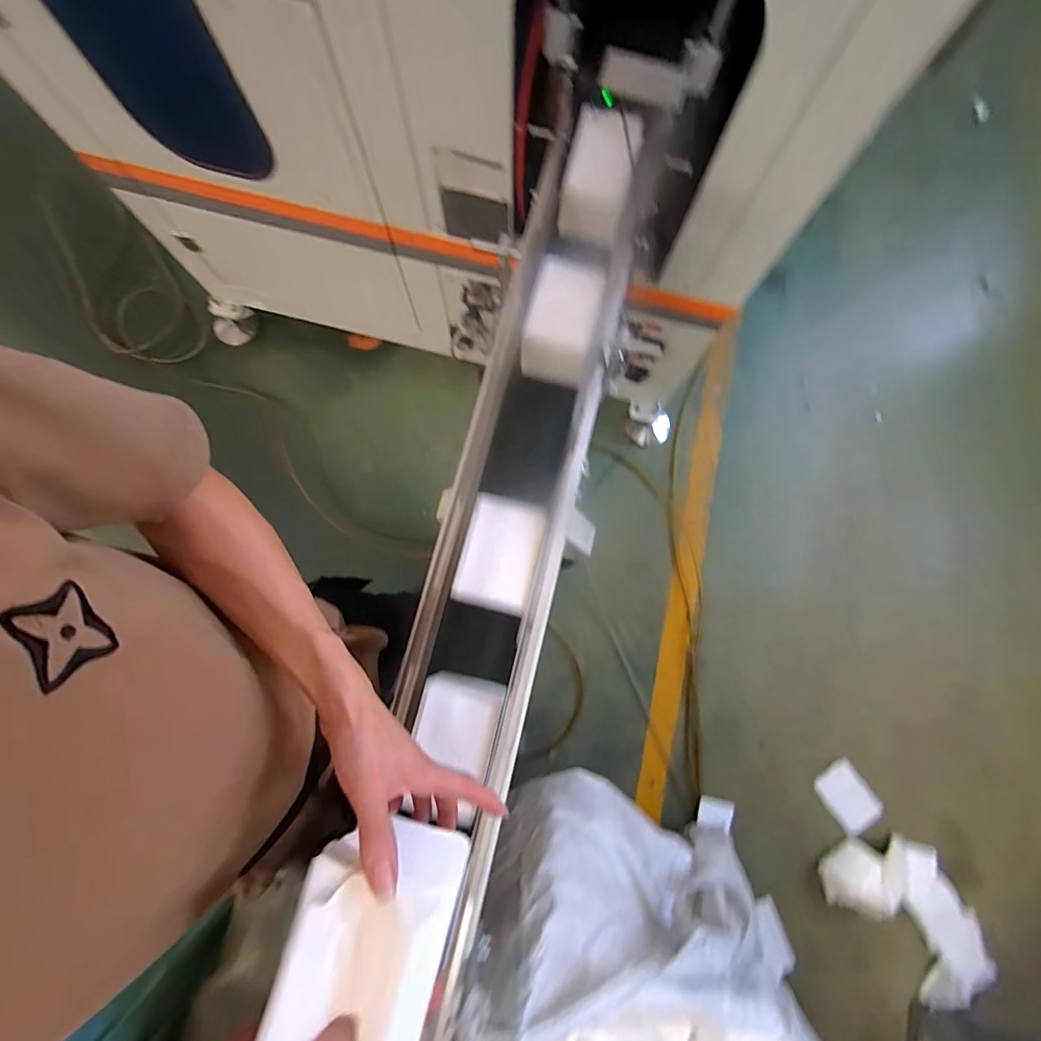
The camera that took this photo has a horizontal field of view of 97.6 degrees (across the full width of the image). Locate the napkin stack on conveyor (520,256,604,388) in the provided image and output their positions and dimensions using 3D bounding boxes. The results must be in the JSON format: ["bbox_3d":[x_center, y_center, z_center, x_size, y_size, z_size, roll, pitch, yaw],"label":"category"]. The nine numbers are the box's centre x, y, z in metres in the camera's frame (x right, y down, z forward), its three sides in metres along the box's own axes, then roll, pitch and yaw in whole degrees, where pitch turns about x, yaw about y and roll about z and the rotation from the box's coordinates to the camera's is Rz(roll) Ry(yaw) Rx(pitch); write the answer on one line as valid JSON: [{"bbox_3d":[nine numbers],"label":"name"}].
[{"bbox_3d":[0.056,-0.275,0.617,0.088,0.063,0.157,14,80,2],"label":"napkin stack on conveyor"}]

